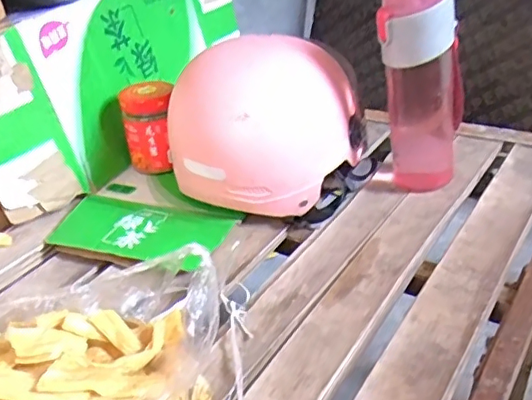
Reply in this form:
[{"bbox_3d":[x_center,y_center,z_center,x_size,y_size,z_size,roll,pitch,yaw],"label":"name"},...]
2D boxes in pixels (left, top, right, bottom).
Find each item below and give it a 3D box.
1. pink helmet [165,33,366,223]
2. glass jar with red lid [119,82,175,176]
[{"bbox_3d":[0.001,-0.091,0.639,0.214,0.165,0.195,-3,34,8],"label":"pink helmet"},{"bbox_3d":[-0.147,-0.089,0.716,0.068,0.105,0.064,-10,32,-6],"label":"glass jar with red lid"}]

